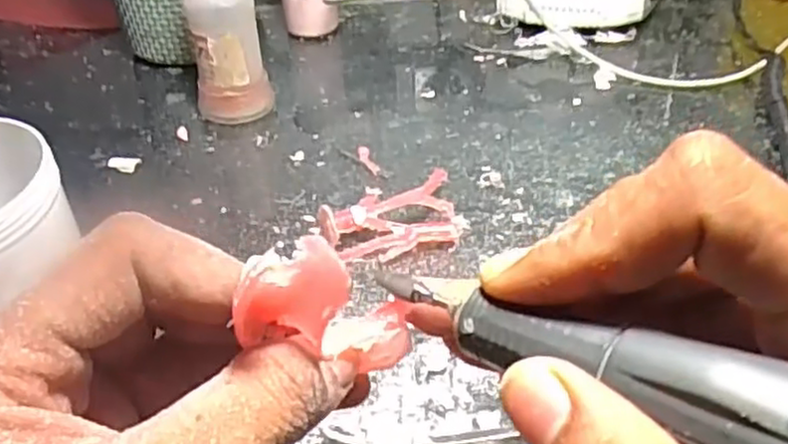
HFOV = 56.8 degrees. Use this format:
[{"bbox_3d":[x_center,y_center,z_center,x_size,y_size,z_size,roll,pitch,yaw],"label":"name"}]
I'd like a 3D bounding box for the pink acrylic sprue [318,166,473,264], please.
[{"bbox_3d":[-0.002,-0.002,0.329,0.063,0.023,0.034,-12,40,-11],"label":"pink acrylic sprue"}]

